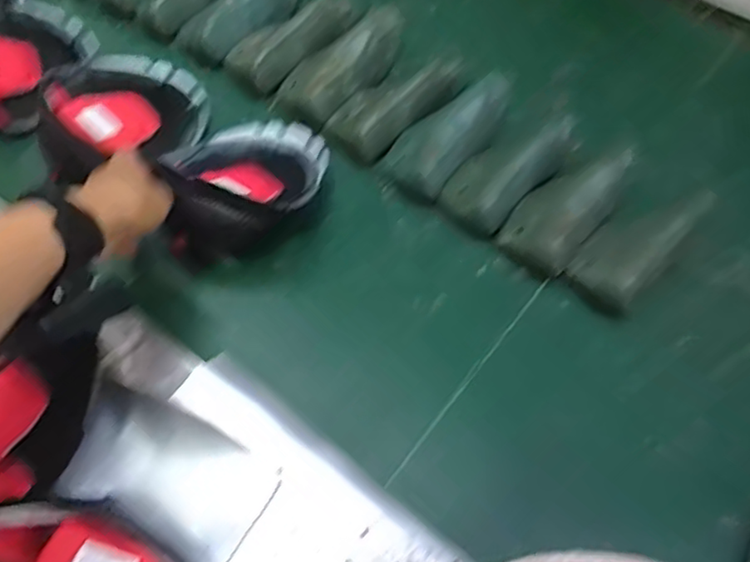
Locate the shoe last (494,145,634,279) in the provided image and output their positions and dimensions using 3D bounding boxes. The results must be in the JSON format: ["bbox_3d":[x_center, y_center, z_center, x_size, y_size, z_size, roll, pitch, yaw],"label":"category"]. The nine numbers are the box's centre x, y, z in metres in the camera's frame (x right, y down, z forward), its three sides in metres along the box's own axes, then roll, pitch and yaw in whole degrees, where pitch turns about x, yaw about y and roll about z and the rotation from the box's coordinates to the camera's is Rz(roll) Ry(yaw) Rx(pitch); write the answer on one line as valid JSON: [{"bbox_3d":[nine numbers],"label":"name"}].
[{"bbox_3d":[0.196,-0.077,0.635,0.079,0.053,0.157,37,63,20],"label":"shoe last"}]

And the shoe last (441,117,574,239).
[{"bbox_3d":[0.144,-0.127,0.663,0.072,0.058,0.165,36,62,21],"label":"shoe last"}]

